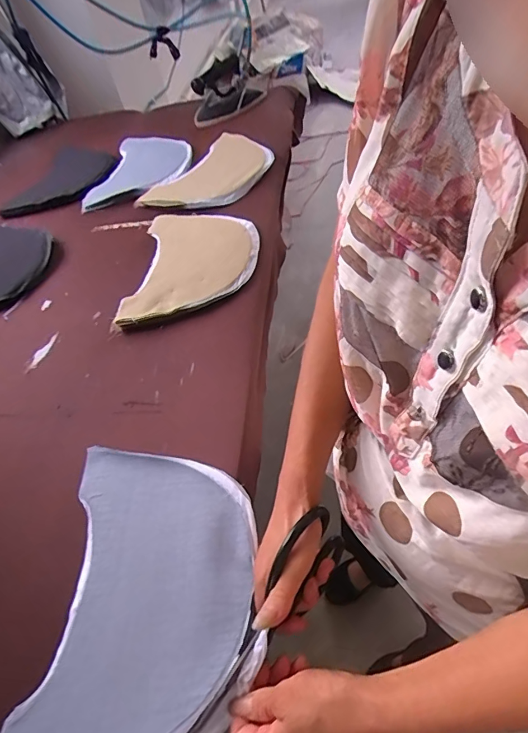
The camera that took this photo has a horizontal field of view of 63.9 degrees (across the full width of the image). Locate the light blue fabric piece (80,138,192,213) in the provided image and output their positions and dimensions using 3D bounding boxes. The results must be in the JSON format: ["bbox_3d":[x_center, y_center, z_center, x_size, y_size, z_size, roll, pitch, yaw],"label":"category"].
[{"bbox_3d":[-0.287,-0.482,1.019,0.219,0.025,0.292,3,53,12],"label":"light blue fabric piece"}]

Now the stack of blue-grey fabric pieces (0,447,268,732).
[{"bbox_3d":[-0.108,0.212,0.391,0.201,0.043,0.286,1,56,4],"label":"stack of blue-grey fabric pieces"}]

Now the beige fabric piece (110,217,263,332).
[{"bbox_3d":[-0.119,-0.187,0.728,0.214,0.029,0.291,1,56,4],"label":"beige fabric piece"}]

